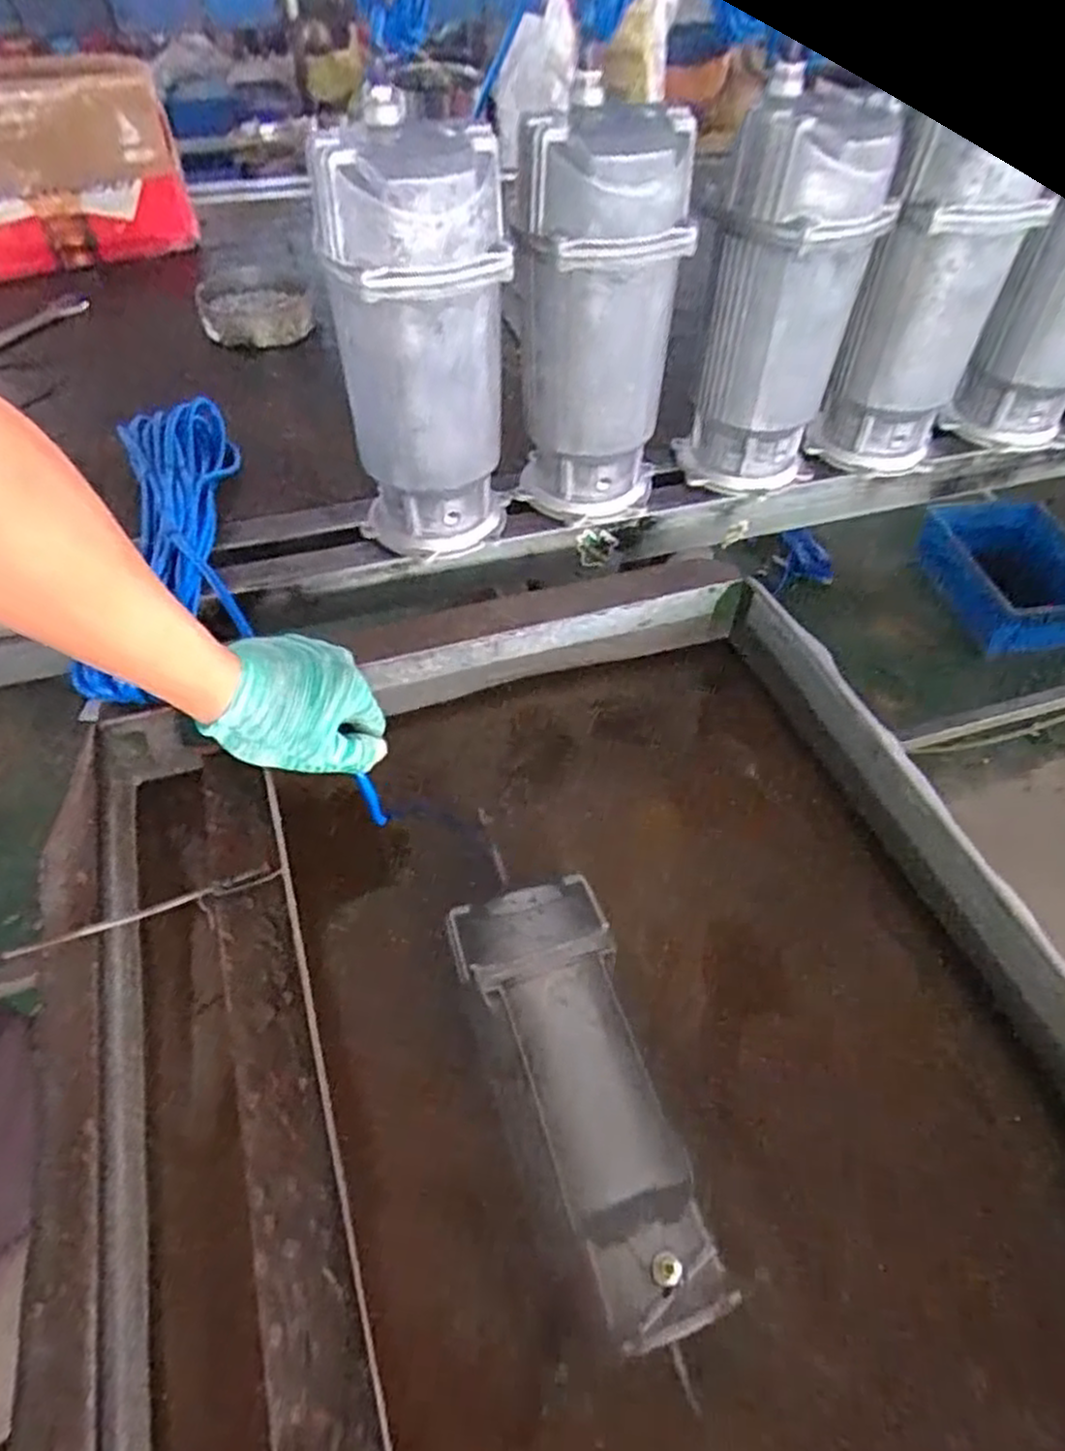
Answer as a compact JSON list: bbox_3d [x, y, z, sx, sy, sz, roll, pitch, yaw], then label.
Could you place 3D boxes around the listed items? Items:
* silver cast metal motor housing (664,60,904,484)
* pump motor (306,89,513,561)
[{"bbox_3d":[0.211,-0.358,0.666,0.126,0.289,0.110,7,51,5],"label":"silver cast metal motor housing"},{"bbox_3d":[-0.087,-0.282,0.596,0.129,0.292,0.111,-6,51,-6],"label":"pump motor"}]

